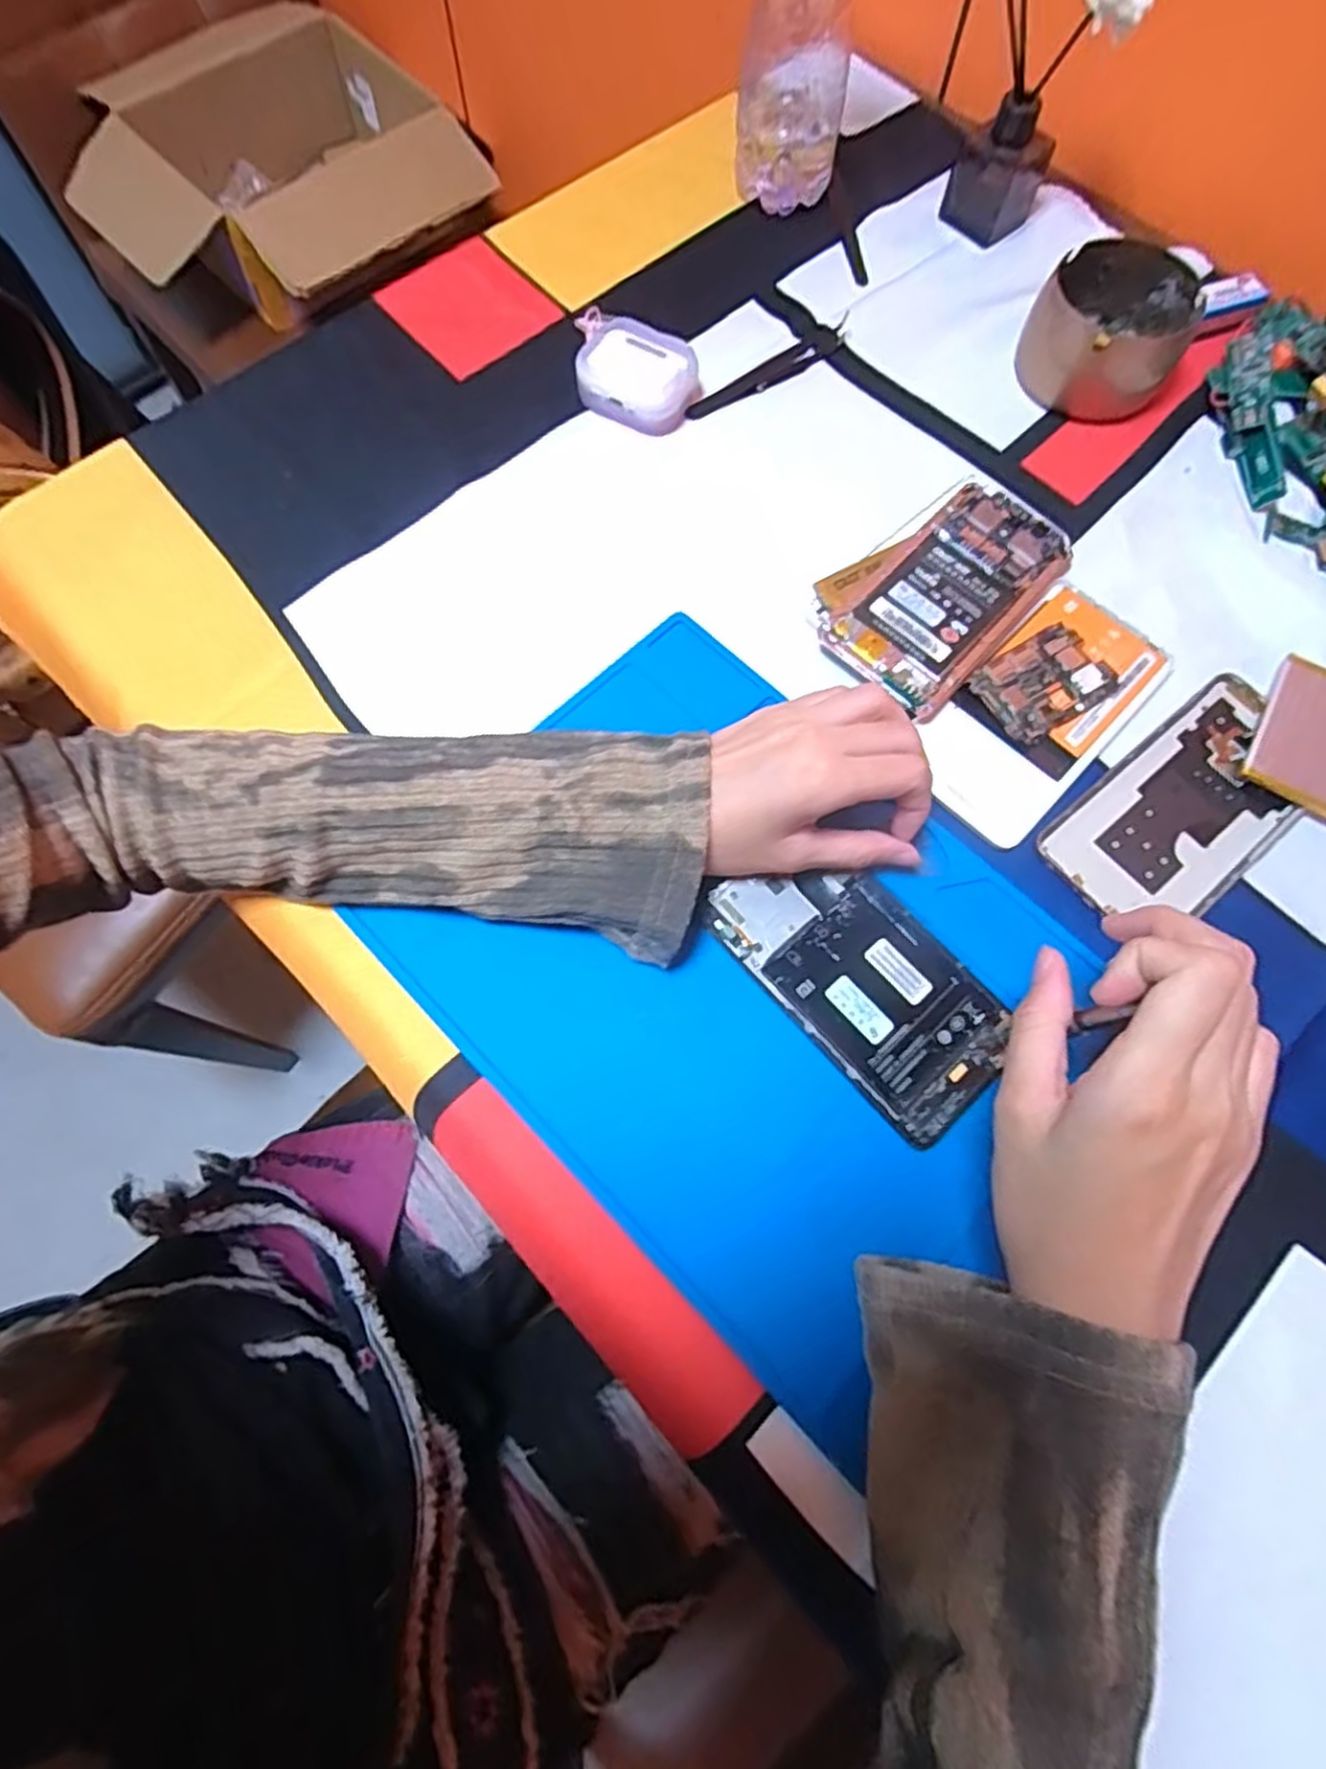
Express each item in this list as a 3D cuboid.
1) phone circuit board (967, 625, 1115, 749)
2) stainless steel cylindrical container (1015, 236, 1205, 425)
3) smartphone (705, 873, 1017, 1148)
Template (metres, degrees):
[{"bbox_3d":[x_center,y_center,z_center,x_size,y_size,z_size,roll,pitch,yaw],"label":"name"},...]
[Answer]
[{"bbox_3d":[0.192,-0.101,0.383,0.066,0.006,0.045,-31,74,-10],"label":"phone circuit board"},{"bbox_3d":[0.258,-0.321,0.441,0.084,0.042,0.086,0,71,-1],"label":"stainless steel cylindrical container"},{"bbox_3d":[0.089,0.040,0.336,0.073,0.004,0.134,-41,76,-13],"label":"smartphone"}]

